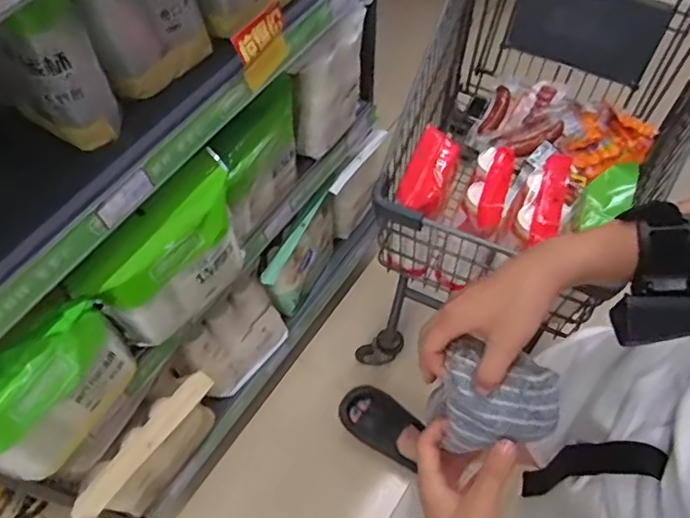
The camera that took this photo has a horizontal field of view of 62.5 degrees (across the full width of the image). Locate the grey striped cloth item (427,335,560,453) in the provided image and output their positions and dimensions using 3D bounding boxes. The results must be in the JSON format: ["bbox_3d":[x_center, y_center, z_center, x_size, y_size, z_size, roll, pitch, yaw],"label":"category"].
[{"bbox_3d":[0.113,0.104,0.435,0.086,0.052,0.068,0,59,2],"label":"grey striped cloth item"}]

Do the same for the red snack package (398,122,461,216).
[{"bbox_3d":[0.133,-0.137,0.879,0.069,0.056,0.140,20,77,14],"label":"red snack package"}]

